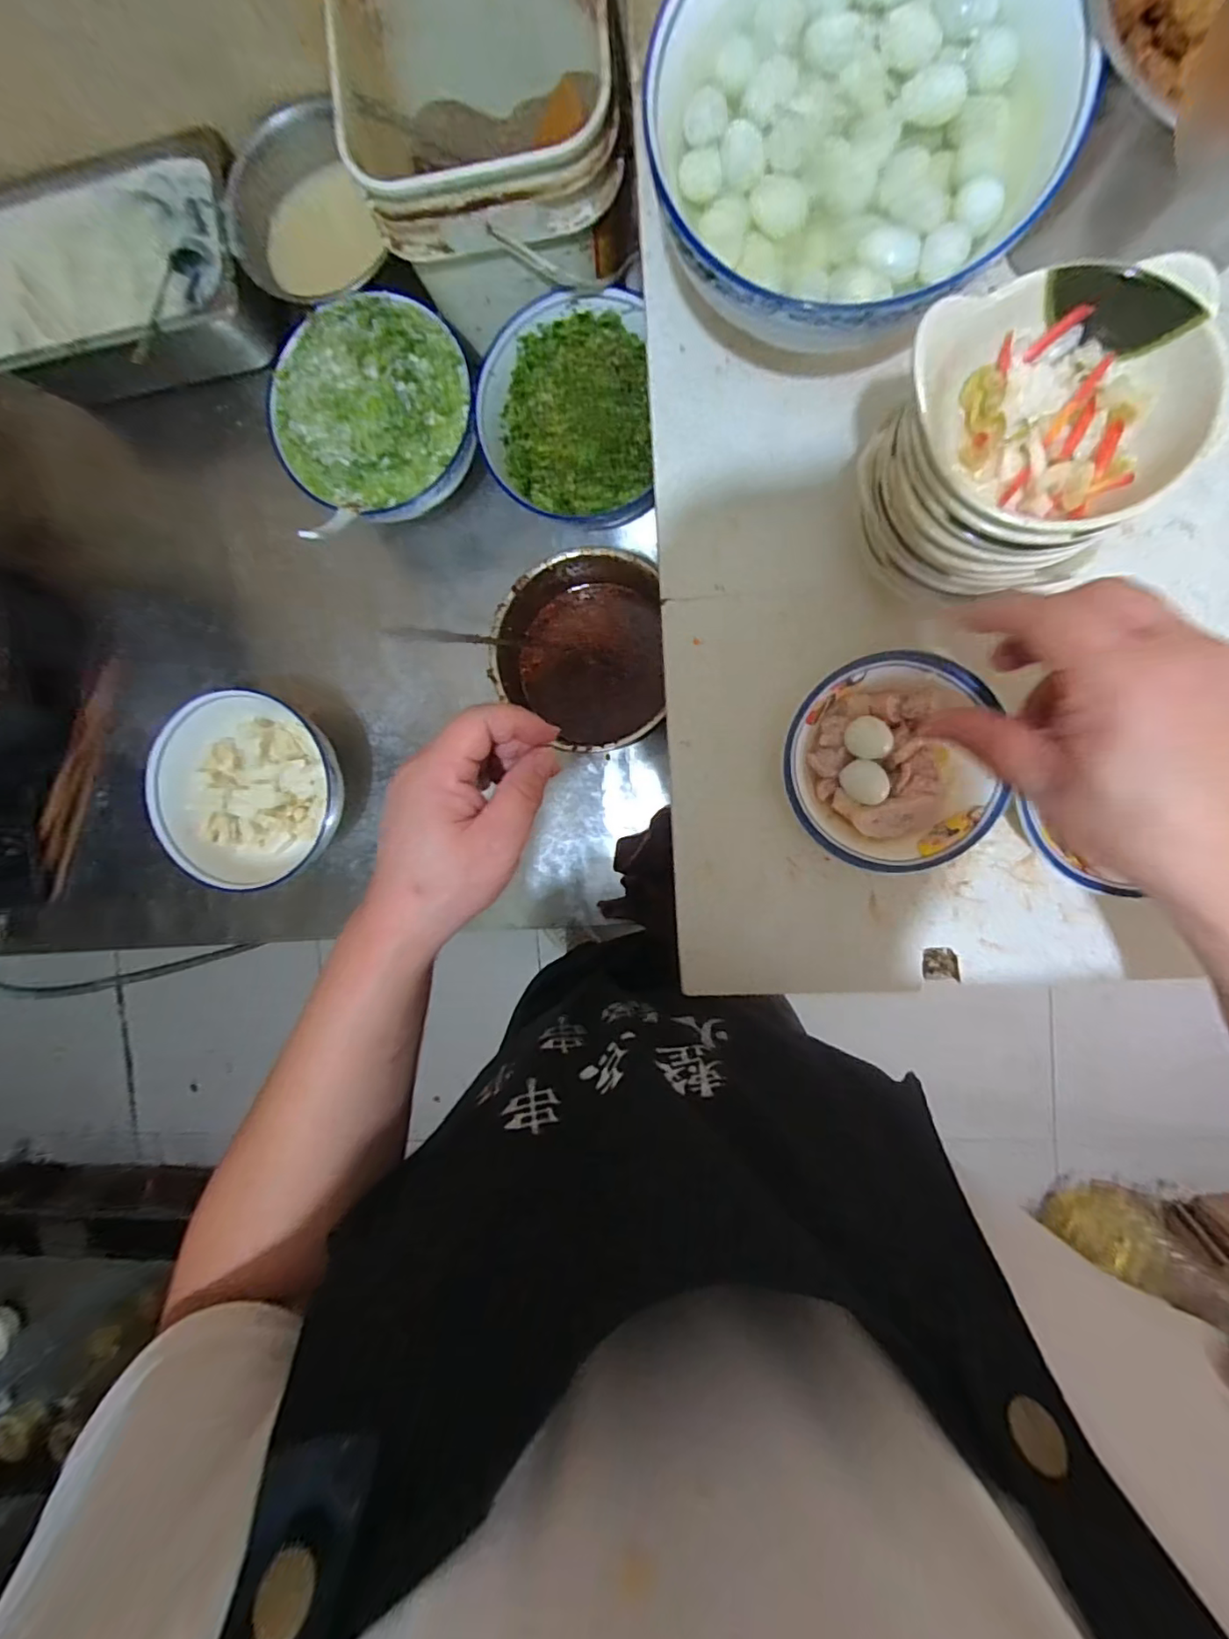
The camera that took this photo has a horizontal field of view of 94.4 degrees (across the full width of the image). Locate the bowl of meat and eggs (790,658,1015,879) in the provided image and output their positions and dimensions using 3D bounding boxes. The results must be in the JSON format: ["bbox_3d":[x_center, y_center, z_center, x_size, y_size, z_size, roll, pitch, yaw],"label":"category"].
[{"bbox_3d":[0.165,-0.030,0.348,0.115,0.046,0.122,0,91,10],"label":"bowl of meat and eggs"}]

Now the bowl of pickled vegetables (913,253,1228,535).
[{"bbox_3d":[0.187,-0.172,0.238,0.105,0.040,0.100,-24,87,9],"label":"bowl of pickled vegetables"}]

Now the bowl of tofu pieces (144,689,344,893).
[{"bbox_3d":[-0.366,-0.032,0.606,0.192,0.091,0.183,0,91,10],"label":"bowl of tofu pieces"}]

